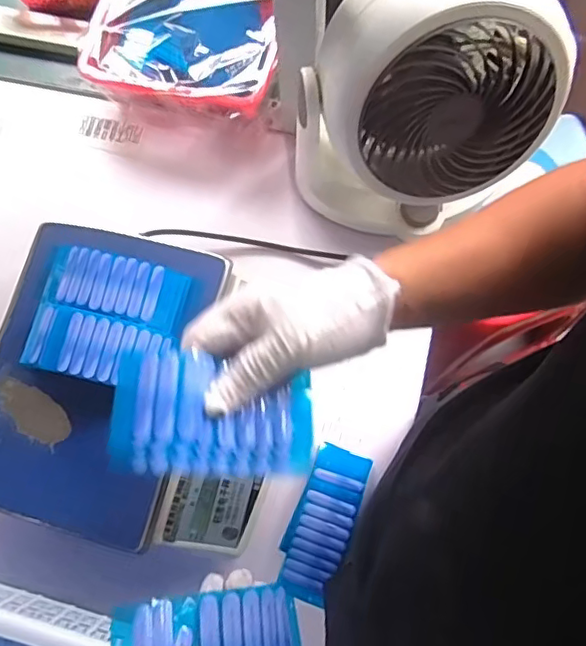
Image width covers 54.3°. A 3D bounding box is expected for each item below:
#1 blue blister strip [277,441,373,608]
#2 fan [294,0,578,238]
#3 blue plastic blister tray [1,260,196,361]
[{"bbox_3d":[0.030,0.205,0.588,0.059,0.018,0.152,21,78,6],"label":"blue blister strip"},{"bbox_3d":[0.114,-0.191,0.536,0.201,0.257,0.150,-18,76,-3],"label":"fan"},{"bbox_3d":[-0.160,-0.031,0.520,0.120,0.024,0.058,12,77,4],"label":"blue plastic blister tray"}]

